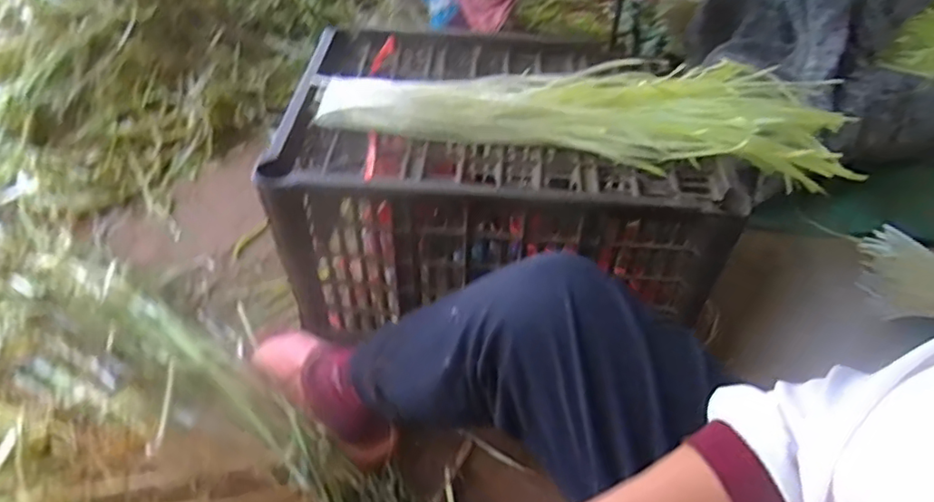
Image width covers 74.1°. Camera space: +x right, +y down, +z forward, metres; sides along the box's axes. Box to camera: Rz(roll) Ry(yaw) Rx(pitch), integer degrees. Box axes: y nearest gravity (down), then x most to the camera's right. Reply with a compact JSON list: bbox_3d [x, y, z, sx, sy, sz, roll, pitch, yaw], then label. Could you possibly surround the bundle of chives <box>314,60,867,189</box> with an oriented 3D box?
[{"bbox_3d":[0.123,-0.163,0.708,0.588,0.044,0.151,4,47,2],"label":"bundle of chives"}]

